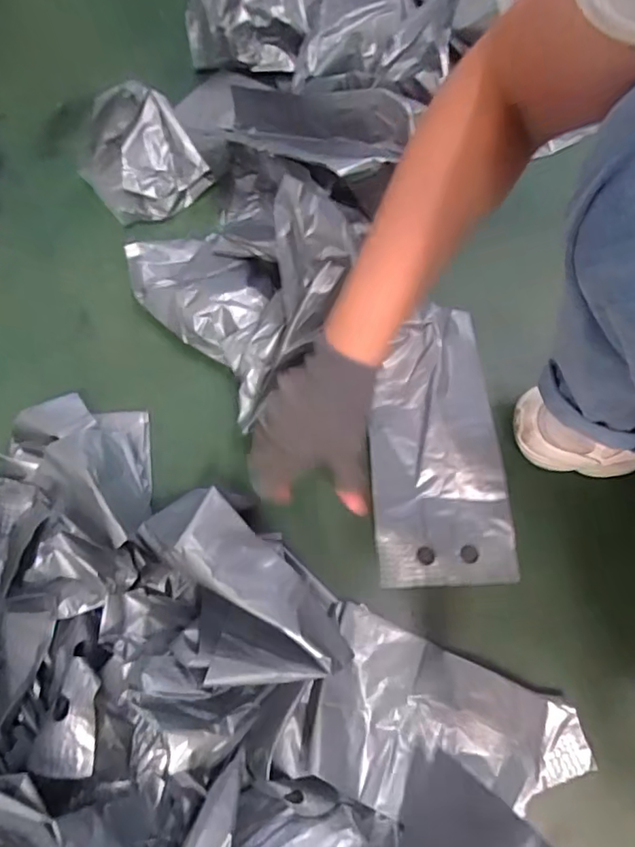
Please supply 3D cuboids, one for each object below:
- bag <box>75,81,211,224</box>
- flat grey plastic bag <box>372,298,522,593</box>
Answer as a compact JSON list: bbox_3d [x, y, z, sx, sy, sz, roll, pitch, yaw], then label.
[{"bbox_3d":[-0.219,-0.328,0.648,0.125,0.088,0.152,-37,75,-9],"label":"bag"},{"bbox_3d":[0.124,0.017,0.575,0.137,0.034,0.289,-4,72,1],"label":"flat grey plastic bag"}]

